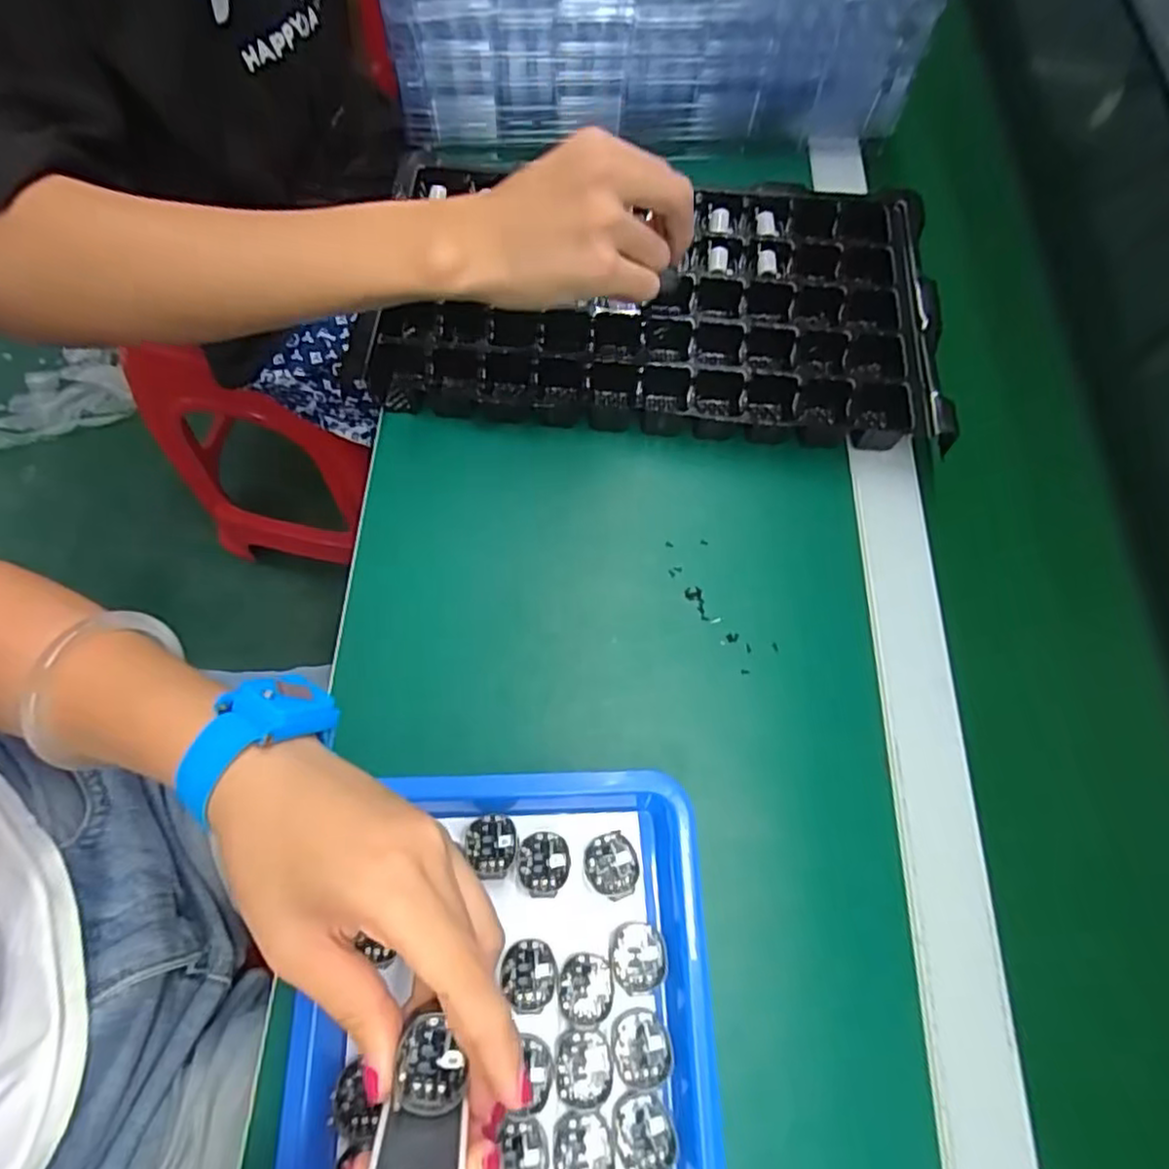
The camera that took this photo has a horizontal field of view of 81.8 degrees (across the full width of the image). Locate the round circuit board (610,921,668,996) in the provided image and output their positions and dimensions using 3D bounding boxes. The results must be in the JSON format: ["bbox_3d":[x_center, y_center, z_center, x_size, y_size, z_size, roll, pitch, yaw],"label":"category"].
[{"bbox_3d":[0.025,0.169,0.306,0.025,0.004,0.028,-6,64,-2],"label":"round circuit board"}]

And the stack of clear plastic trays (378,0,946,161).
[{"bbox_3d":[0.045,-0.471,0.520,0.373,0.111,0.235,-6,67,-2],"label":"stack of clear plastic trays"}]

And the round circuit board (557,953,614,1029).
[{"bbox_3d":[0.001,0.180,0.300,0.024,0.004,0.027,-2,67,-10],"label":"round circuit board"}]

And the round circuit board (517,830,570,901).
[{"bbox_3d":[-0.019,0.134,0.323,0.023,0.007,0.028,-2,67,-10],"label":"round circuit board"}]

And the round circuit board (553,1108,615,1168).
[{"bbox_3d":[0.000,0.234,0.277,0.024,0.004,0.029,-3,67,-10],"label":"round circuit board"}]

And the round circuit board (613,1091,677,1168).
[{"bbox_3d":[0.025,0.229,0.282,0.024,0.009,0.028,-18,70,-16],"label":"round circuit board"}]

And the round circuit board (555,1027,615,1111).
[{"bbox_3d":[0.000,0.207,0.288,0.024,0.004,0.028,-2,67,-10],"label":"round circuit board"}]

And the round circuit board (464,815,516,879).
[{"bbox_3d":[-0.044,0.125,0.323,0.024,0.004,0.027,-26,73,-19],"label":"round circuit board"}]

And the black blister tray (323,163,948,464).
[{"bbox_3d":[0.044,-0.193,0.451,0.365,0.053,0.201,10,65,-4],"label":"black blister tray"}]

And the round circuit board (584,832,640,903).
[{"bbox_3d":[0.013,0.134,0.321,0.025,0.004,0.029,-18,68,-3],"label":"round circuit board"}]

